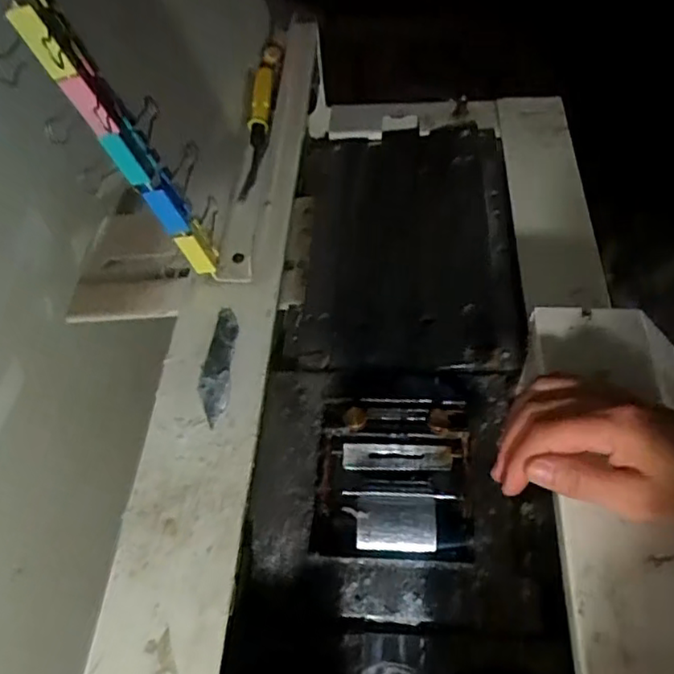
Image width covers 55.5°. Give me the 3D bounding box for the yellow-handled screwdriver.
[{"bbox_3d":[-0.073,-0.222,0.617,0.021,0.031,0.224,-2,54,5],"label":"yellow-handled screwdriver"}]

